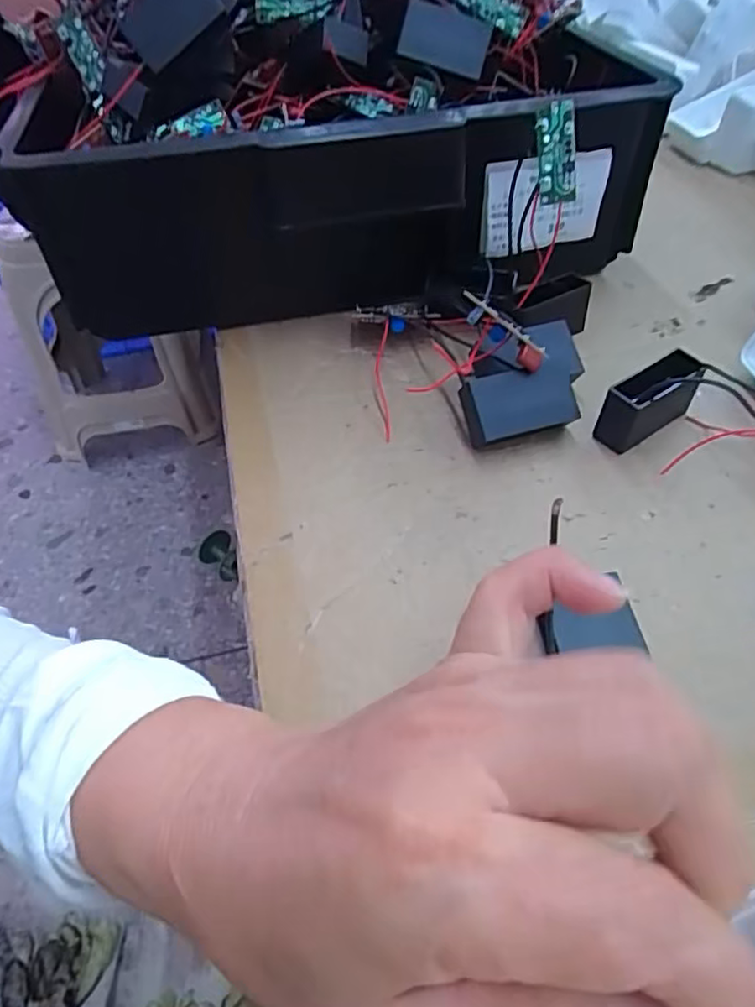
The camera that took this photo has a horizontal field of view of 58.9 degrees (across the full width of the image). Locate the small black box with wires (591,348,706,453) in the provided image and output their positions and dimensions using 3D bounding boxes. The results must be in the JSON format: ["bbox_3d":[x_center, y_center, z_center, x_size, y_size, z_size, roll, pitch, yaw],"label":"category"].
[{"bbox_3d":[0.123,-0.046,0.302,0.047,0.034,0.018,-26,50,-20],"label":"small black box with wires"}]

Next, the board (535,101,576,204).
[{"bbox_3d":[0.081,-0.157,0.301,0.017,0.041,0.010,-5,9,0],"label":"board"}]

